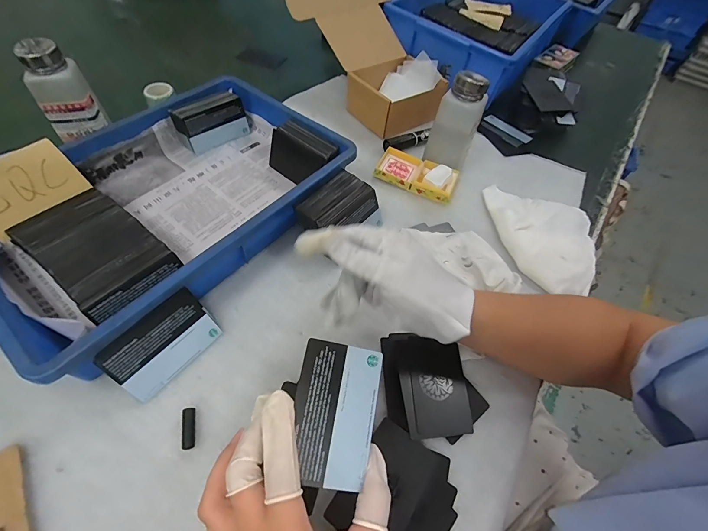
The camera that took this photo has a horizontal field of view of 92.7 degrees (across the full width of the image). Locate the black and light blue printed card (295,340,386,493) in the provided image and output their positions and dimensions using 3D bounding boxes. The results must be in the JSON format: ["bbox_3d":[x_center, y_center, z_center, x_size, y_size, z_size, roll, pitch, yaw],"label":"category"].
[{"bbox_3d":[-0.012,0.094,0.219,0.054,0.004,0.083,15,70,-12],"label":"black and light blue printed card"}]

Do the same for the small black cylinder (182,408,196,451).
[{"bbox_3d":[-0.136,0.134,0.278,0.009,0.010,0.030,-6,57,-9],"label":"small black cylinder"}]

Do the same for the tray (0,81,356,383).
[{"bbox_3d":[-0.202,-0.075,0.382,0.236,0.061,0.362,35,60,18],"label":"tray"}]

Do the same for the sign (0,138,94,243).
[{"bbox_3d":[-0.314,-0.074,0.320,0.004,0.056,0.091,19,56,41],"label":"sign"}]

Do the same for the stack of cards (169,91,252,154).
[{"bbox_3d":[-0.193,-0.198,0.464,0.090,0.061,0.028,-27,62,-21],"label":"stack of cards"}]

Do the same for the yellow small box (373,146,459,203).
[{"bbox_3d":[0.086,-0.127,0.468,0.108,0.021,0.056,22,57,10],"label":"yellow small box"}]

